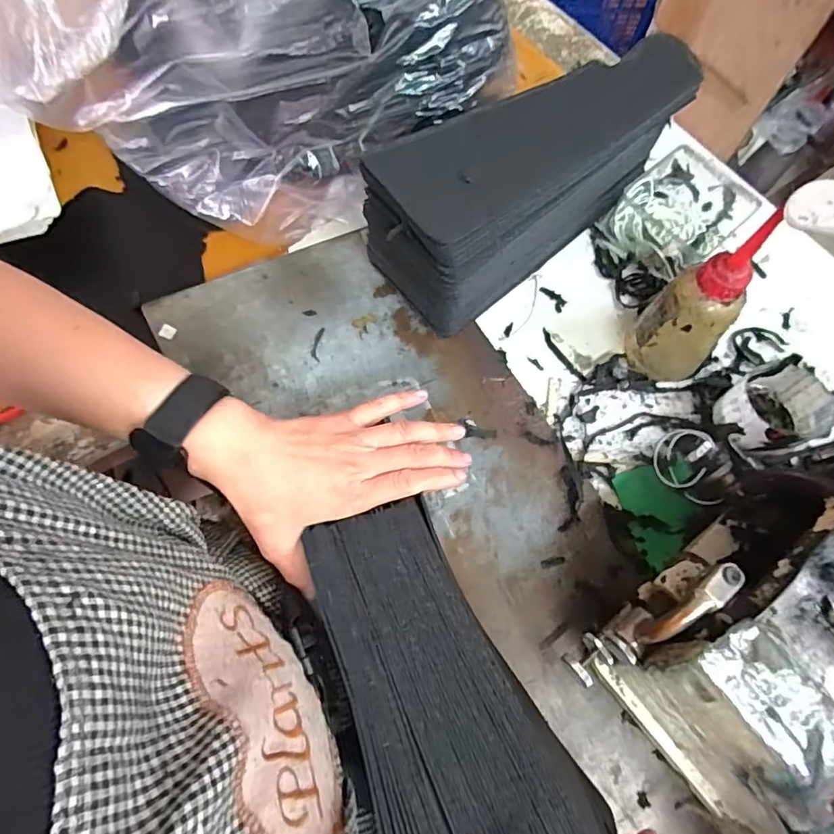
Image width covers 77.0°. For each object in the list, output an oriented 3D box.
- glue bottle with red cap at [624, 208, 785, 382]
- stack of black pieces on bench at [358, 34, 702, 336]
[{"bbox_3d":[0.224,-0.084,0.416,0.060,0.143,0.067,-38,75,-15],"label":"glue bottle with red cap"},{"bbox_3d":[0.094,-0.203,0.464,0.283,0.131,0.107,-38,74,-15],"label":"stack of black pieces on bench"}]

